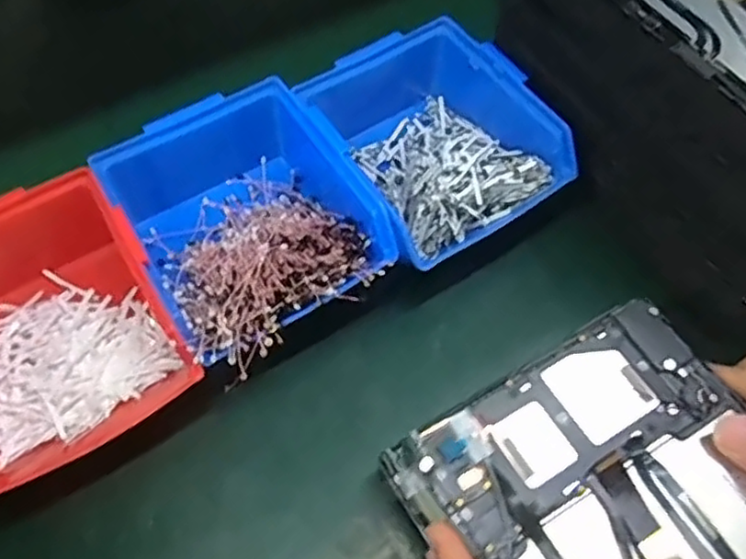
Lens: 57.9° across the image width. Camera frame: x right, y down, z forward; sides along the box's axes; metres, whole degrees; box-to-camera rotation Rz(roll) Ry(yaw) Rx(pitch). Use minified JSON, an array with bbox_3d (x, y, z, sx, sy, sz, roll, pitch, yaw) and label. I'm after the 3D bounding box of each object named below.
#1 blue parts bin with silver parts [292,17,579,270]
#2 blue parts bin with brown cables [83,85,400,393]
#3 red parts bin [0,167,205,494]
[{"bbox_3d":[0.033,-0.090,0.429,0.119,0.072,0.167,-27,64,-15],"label":"blue parts bin with silver parts"},{"bbox_3d":[-0.070,-0.030,0.388,0.123,0.066,0.153,-29,65,-17],"label":"blue parts bin with brown cables"},{"bbox_3d":[-0.176,0.020,0.351,0.122,0.063,0.154,-30,65,-17],"label":"red parts bin"}]

